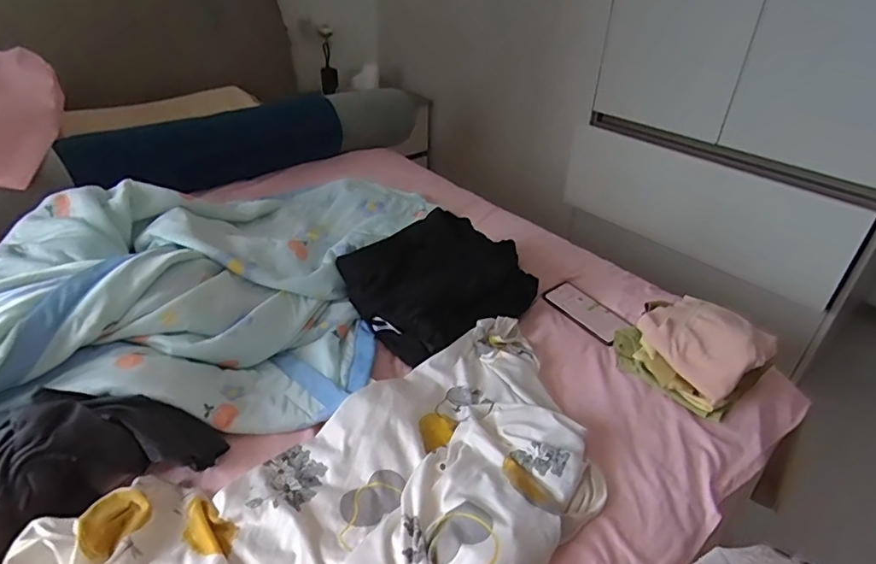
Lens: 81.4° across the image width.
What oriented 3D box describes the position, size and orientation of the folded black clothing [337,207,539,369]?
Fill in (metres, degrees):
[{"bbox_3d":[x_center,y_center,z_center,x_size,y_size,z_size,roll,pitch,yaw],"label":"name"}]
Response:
[{"bbox_3d":[0.012,-0.017,0.912,0.295,0.115,0.240,-21,41,-30],"label":"folded black clothing"}]

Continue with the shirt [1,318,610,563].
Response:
[{"bbox_3d":[-0.058,0.272,0.589,0.650,0.059,0.369,-25,47,-30],"label":"shirt"}]

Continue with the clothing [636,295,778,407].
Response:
[{"bbox_3d":[0.417,0.086,0.788,0.177,0.044,0.154,-21,41,-29],"label":"clothing"}]

